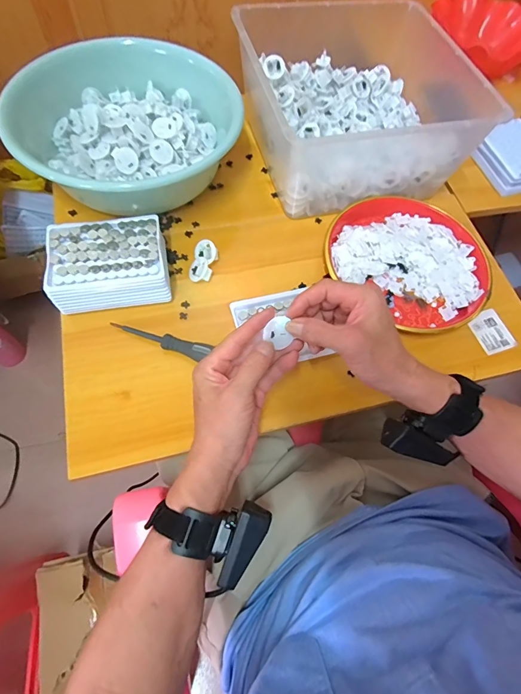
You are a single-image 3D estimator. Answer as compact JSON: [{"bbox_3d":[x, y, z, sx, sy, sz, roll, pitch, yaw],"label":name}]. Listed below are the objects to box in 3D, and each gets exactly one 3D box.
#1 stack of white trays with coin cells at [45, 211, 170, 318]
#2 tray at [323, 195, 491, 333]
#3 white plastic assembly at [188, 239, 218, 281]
[{"bbox_3d":[-0.181,-0.097,0.457,0.131,0.062,0.107,-9,66,-6],"label":"stack of white trays with coin cells"},{"bbox_3d":[0.208,-0.129,0.528,0.222,0.031,0.197,33,68,12],"label":"tray"},{"bbox_3d":[-0.075,-0.113,0.493,0.031,0.021,0.055,8,65,1],"label":"white plastic assembly"}]

